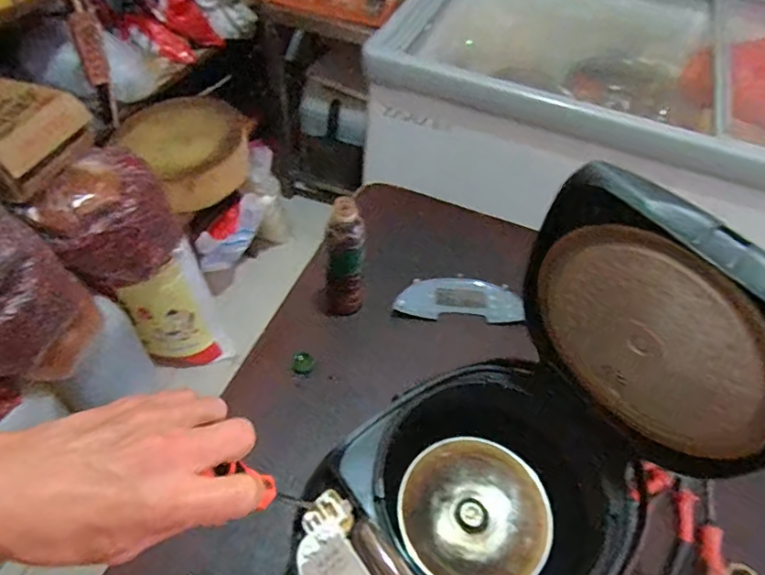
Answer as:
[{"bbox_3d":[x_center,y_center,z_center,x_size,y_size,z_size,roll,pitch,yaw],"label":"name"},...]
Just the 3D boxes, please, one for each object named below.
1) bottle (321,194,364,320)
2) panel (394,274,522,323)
[{"bbox_3d":[-0.055,-0.039,0.776,0.064,0.190,0.058,3,52,-3],"label":"bottle"},{"bbox_3d":[0.128,0.017,0.876,0.211,0.014,0.072,3,74,-4],"label":"panel"}]

